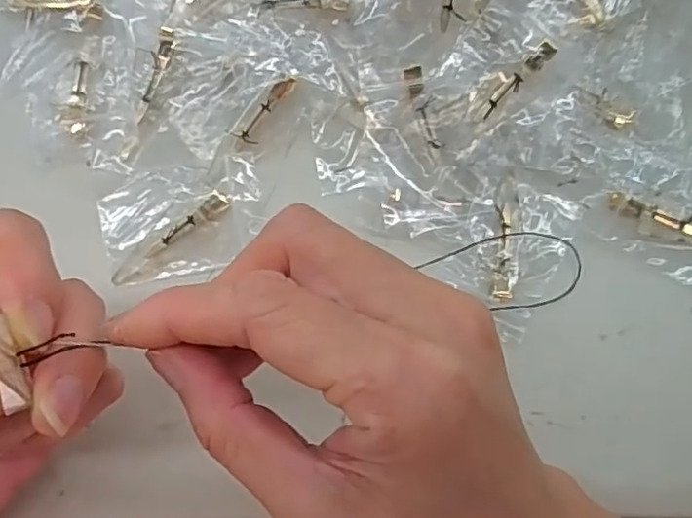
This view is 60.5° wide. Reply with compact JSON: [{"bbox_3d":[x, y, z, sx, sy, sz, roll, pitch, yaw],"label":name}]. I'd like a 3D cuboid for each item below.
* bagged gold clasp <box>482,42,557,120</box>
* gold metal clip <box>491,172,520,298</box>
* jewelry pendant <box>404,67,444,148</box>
[{"bbox_3d":[0.071,-0.077,0.253,0.038,0.007,0.009,-44,87,12],"label":"bagged gold clasp"},{"bbox_3d":[0.071,-0.009,0.262,0.010,0.008,0.056,6,84,-2],"label":"gold metal clip"},{"bbox_3d":[0.034,-0.065,0.256,0.008,0.004,0.035,-21,101,-5],"label":"jewelry pendant"}]

